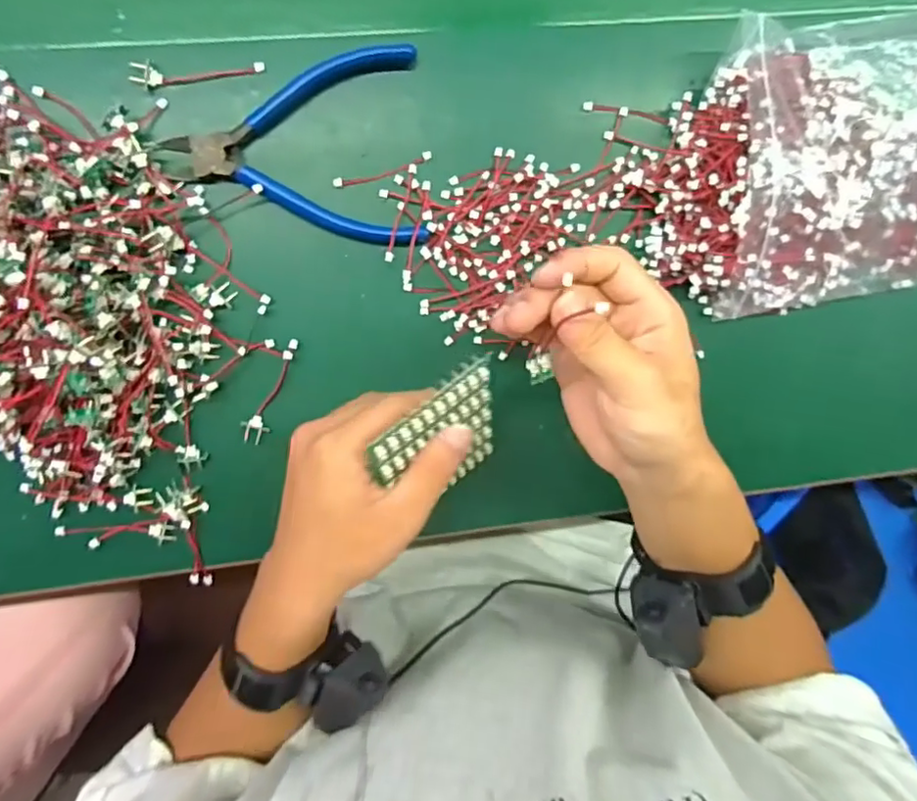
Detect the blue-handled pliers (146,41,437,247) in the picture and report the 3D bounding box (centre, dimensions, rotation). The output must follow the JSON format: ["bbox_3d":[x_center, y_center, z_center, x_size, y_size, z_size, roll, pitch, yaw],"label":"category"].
[{"bbox_3d":[-0.089,-0.134,0.323,0.138,0.013,0.100,-7,99,-6],"label":"blue-handled pliers"}]

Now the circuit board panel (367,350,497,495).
[{"bbox_3d":[-0.008,0.023,0.322,0.077,0.082,0.009,-42,60,-15],"label":"circuit board panel"}]

